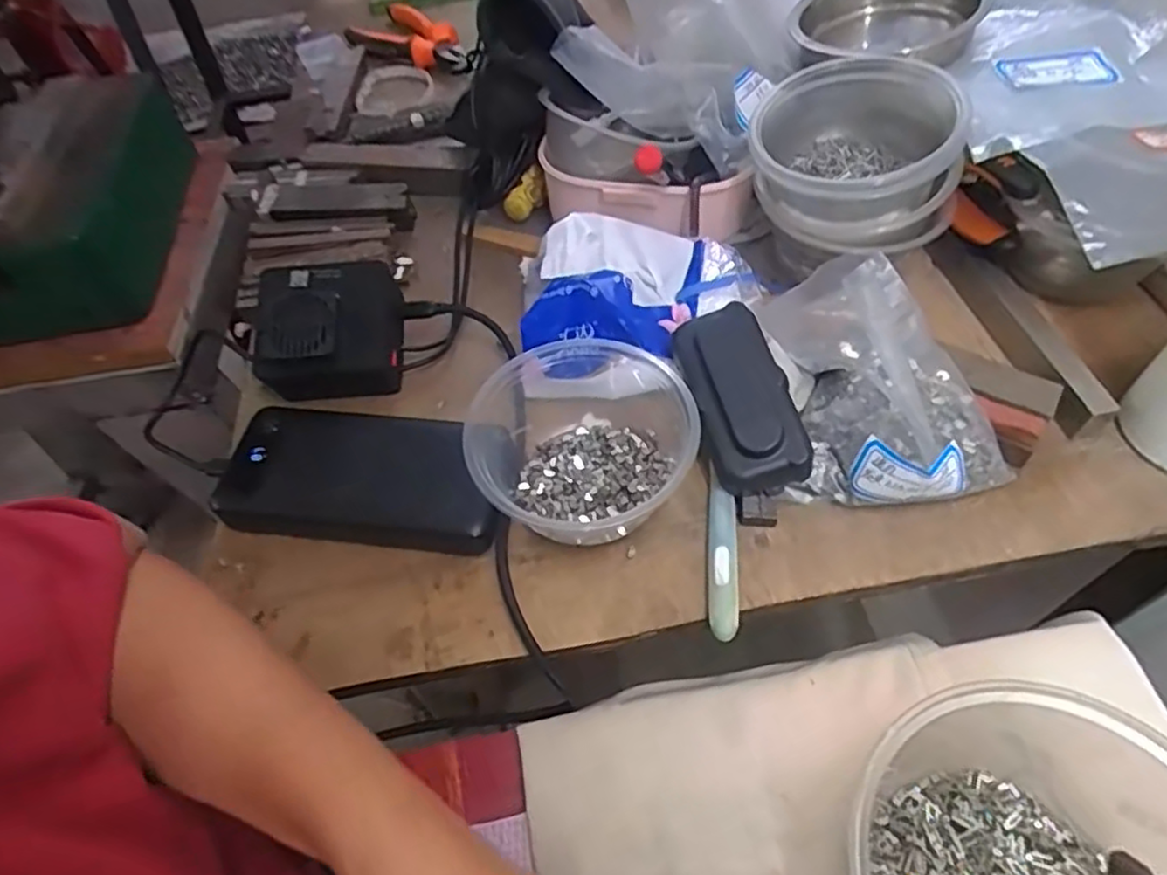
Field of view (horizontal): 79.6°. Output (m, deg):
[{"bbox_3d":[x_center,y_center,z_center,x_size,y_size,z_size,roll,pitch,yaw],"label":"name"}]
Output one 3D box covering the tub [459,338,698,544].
[{"bbox_3d":[-0.001,-0.001,0.378,0.115,0.060,0.108,-2,54,3],"label":"tub"}]

